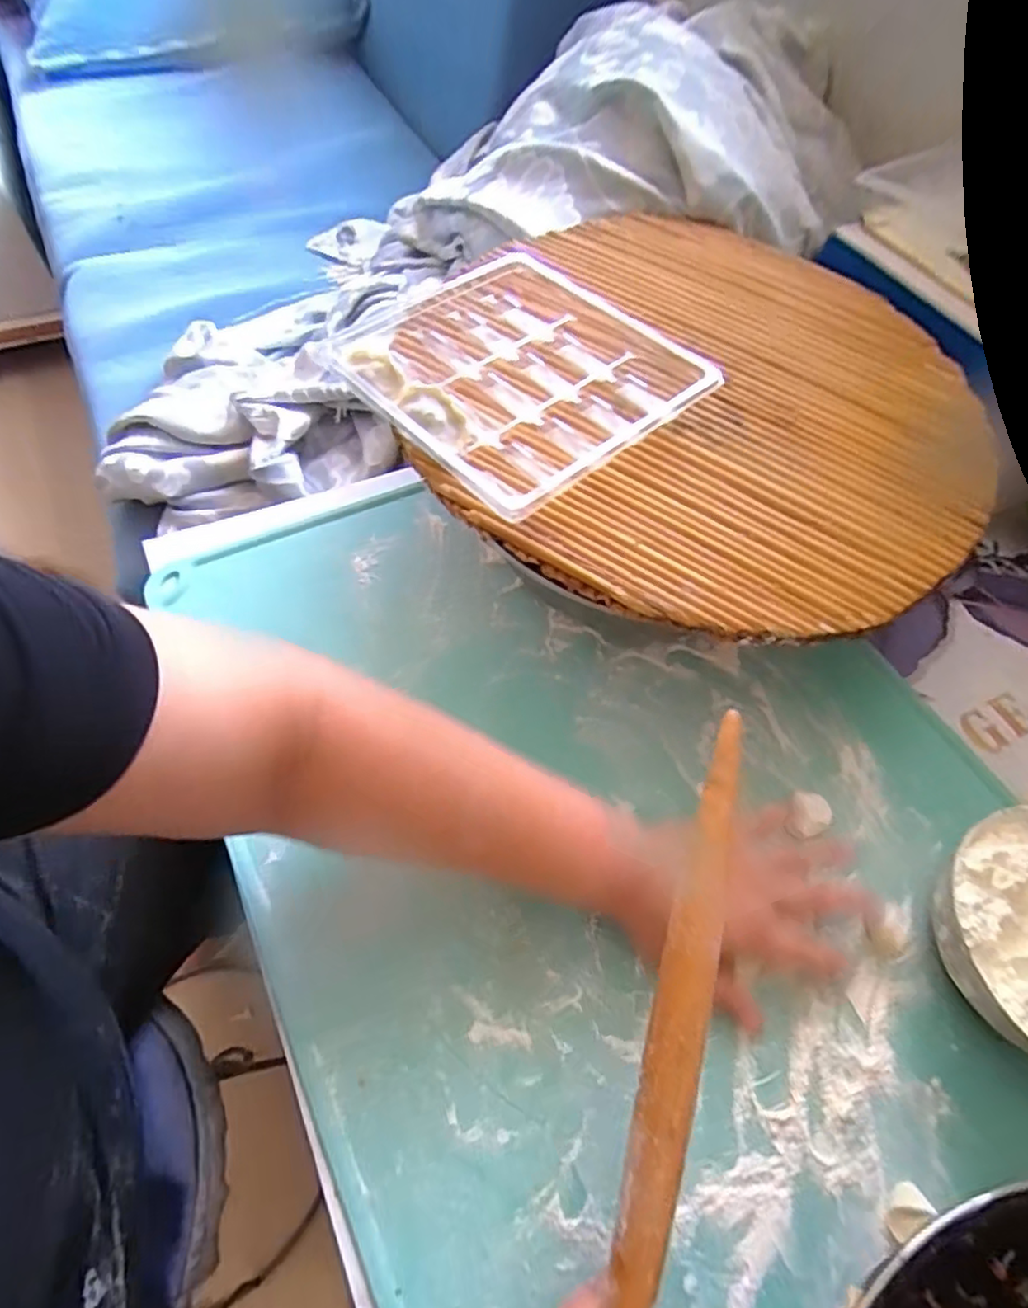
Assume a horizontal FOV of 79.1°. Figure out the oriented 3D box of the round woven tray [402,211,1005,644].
[{"bbox_3d":[0.140,-0.208,0.457,0.420,0.043,0.429,31,62,13],"label":"round woven tray"}]

